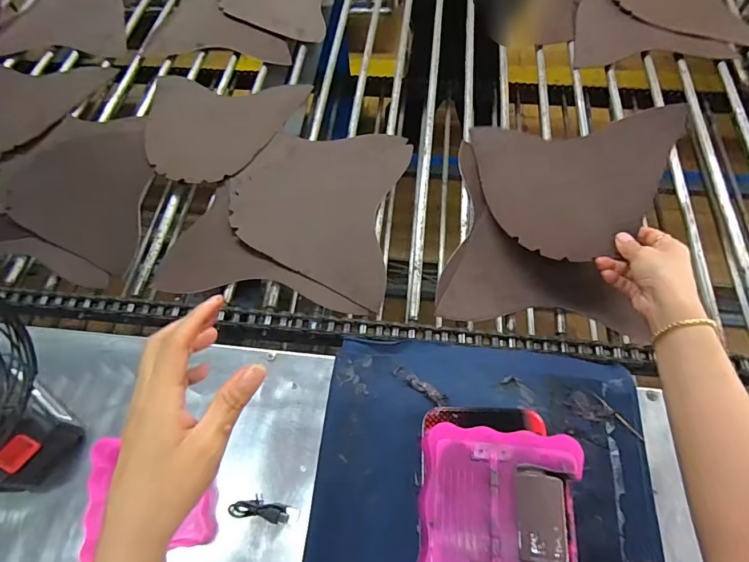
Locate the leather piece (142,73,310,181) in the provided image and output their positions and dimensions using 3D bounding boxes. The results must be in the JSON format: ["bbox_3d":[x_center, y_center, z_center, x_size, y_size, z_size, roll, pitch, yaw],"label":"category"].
[{"bbox_3d":[-0.247,-0.235,0.673,0.240,0.018,0.218,5,63,5],"label":"leather piece"}]

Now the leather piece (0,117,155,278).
[{"bbox_3d":[-0.435,-0.130,0.623,0.224,0.015,0.266,-3,63,1],"label":"leather piece"}]

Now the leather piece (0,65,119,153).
[{"bbox_3d":[-0.596,-0.289,0.722,0.241,0.017,0.221,7,62,2],"label":"leather piece"}]

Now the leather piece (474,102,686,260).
[{"bbox_3d":[0.255,-0.126,0.557,0.245,0.019,0.227,-3,60,21],"label":"leather piece"}]

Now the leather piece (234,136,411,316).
[{"bbox_3d":[-0.078,-0.109,0.596,0.232,0.019,0.255,12,64,8],"label":"leather piece"}]

